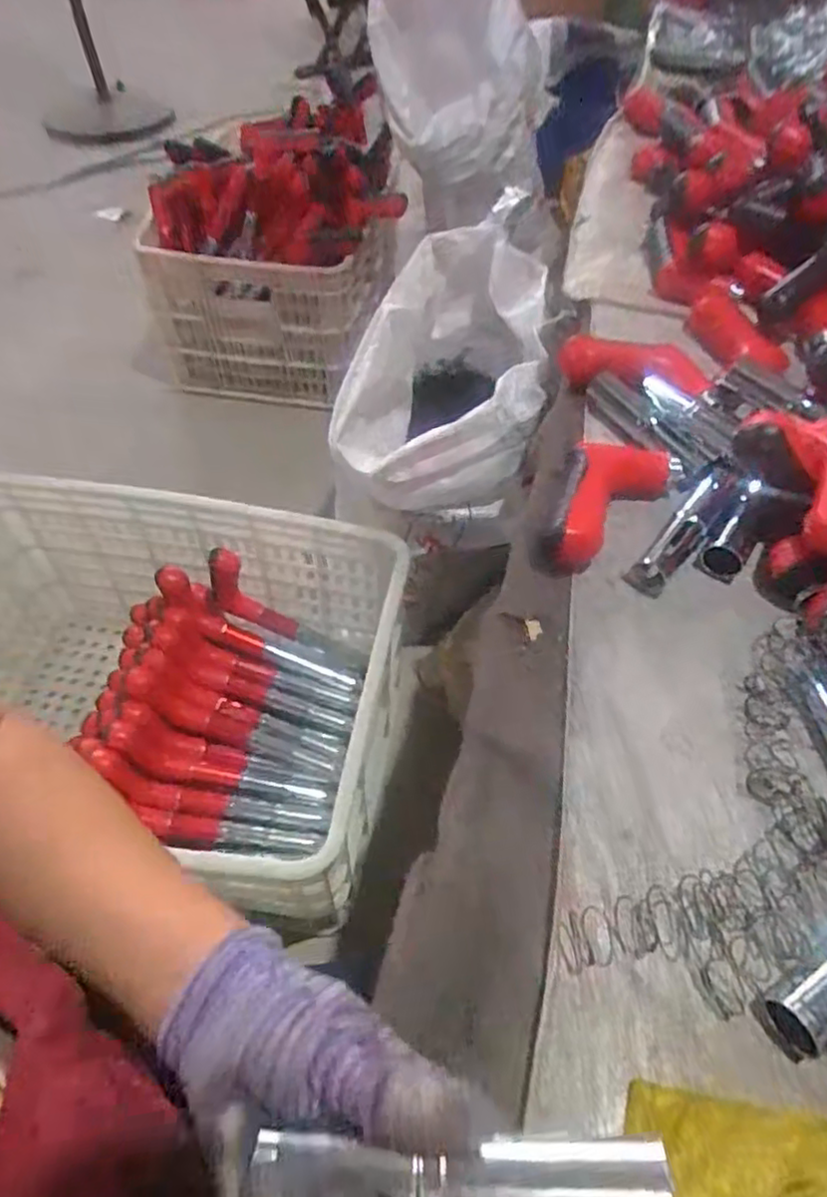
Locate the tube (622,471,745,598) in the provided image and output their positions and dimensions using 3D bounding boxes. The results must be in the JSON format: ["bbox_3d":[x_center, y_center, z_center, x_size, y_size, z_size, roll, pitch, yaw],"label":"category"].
[{"bbox_3d":[0.202,-0.050,0.495,0.028,0.030,0.119,37,61,22],"label":"tube"}]

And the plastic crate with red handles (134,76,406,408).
[{"bbox_3d":[-0.261,-0.717,1.436,0.453,0.452,0.441,10,55,5],"label":"plastic crate with red handles"}]

